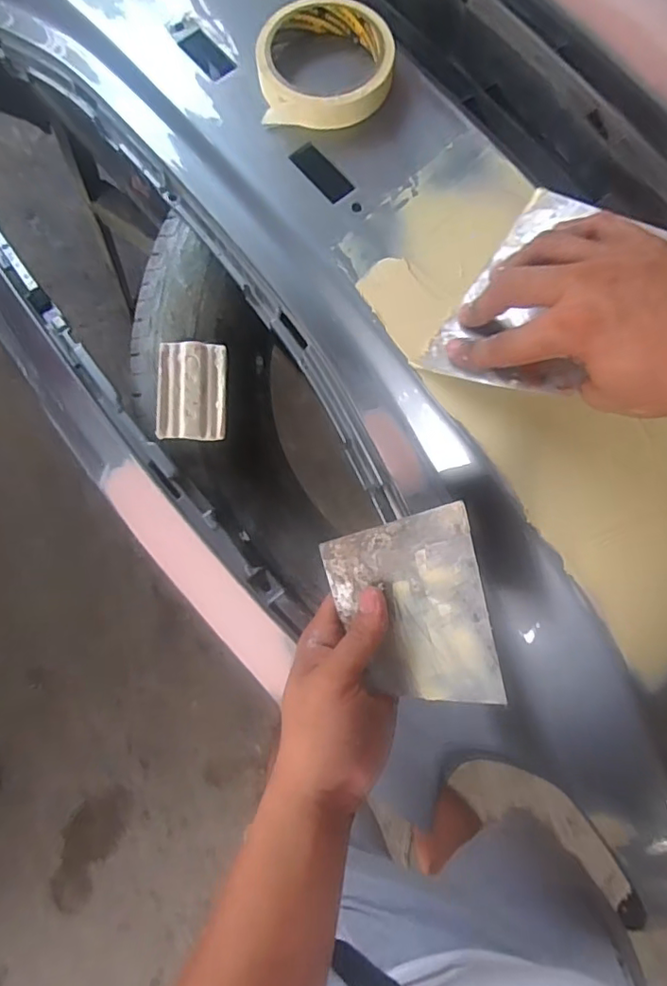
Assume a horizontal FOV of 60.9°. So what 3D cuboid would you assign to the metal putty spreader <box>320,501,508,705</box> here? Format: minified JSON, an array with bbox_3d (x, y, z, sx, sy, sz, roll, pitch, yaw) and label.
[{"bbox_3d":[0.046,0.070,0.334,0.086,0.004,0.116,-11,101,20],"label":"metal putty spreader"}]

